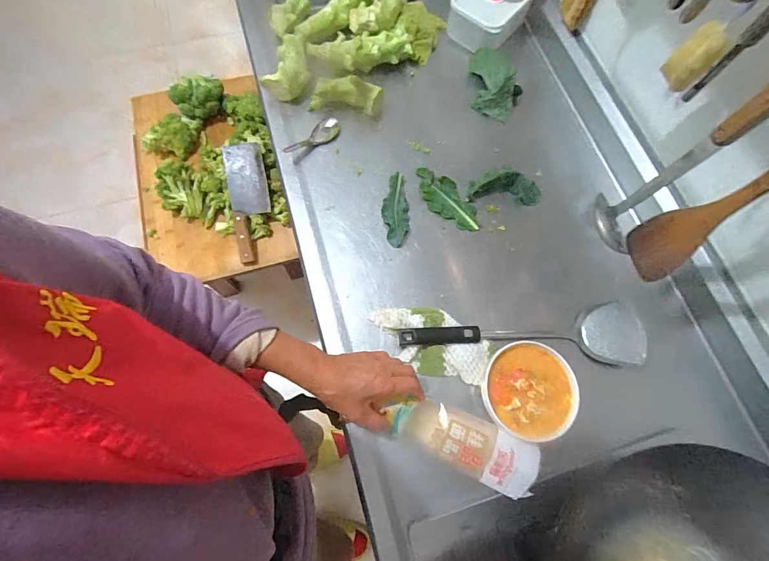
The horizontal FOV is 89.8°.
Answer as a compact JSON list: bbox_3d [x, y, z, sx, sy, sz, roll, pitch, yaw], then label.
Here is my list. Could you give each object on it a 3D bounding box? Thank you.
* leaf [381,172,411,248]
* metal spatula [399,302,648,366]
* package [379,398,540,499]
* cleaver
[{"bbox_3d":[0.018,-0.119,0.647,0.043,0.015,0.127,-3,73,0],"label":"leaf"},{"bbox_3d":[0.205,0.069,0.587,0.365,0.035,0.092,3,73,2],"label":"metal spatula"},{"bbox_3d":[0.098,0.210,0.504,0.202,0.035,0.070,24,74,3],"label":"package"},{"bbox_3d":[-0.320,-0.189,0.916,0.092,0.019,0.284,-11,85,-2],"label":"cleaver"}]

